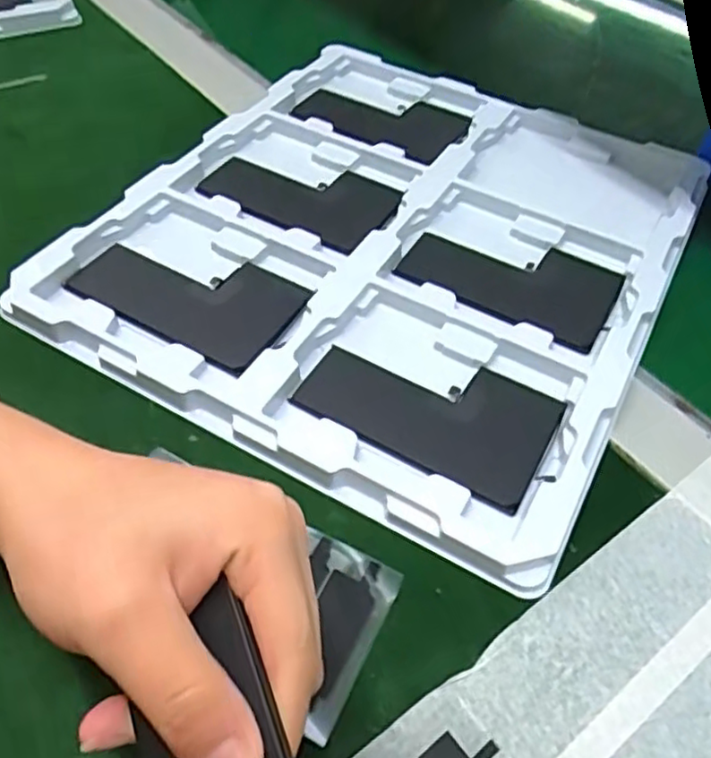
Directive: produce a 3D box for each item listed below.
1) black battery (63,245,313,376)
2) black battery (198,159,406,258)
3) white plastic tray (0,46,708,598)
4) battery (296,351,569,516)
[{"bbox_3d":[-0.084,-0.044,0.336,0.112,0.010,0.068,22,53,13],"label":"black battery"},{"bbox_3d":[-0.032,-0.109,0.396,0.112,0.011,0.067,25,54,16],"label":"black battery"},{"bbox_3d":[0.023,-0.080,0.372,0.272,0.014,0.316,24,54,15],"label":"white plastic tray"},{"bbox_3d":[0.032,0.012,0.302,0.108,0.005,0.066,24,54,15],"label":"battery"}]

